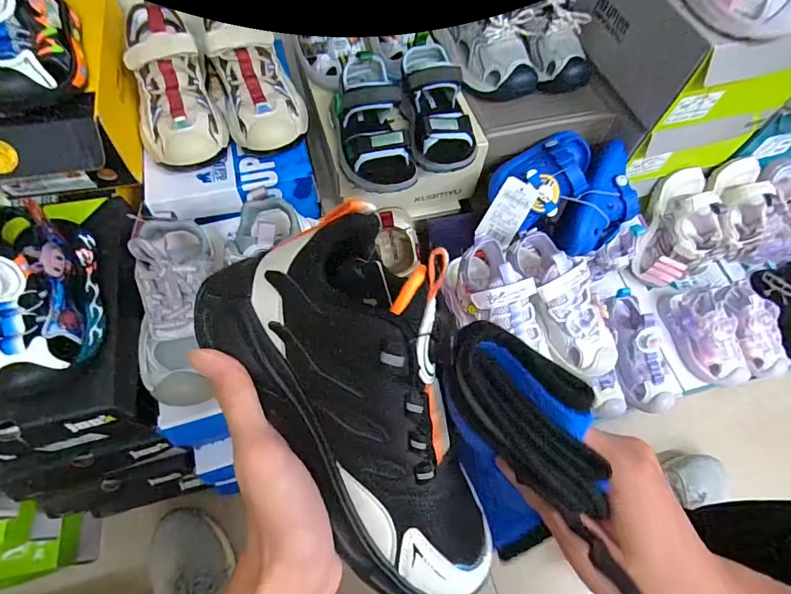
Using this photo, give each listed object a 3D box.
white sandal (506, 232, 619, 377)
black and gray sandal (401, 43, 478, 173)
[{"bbox_3d":[0.189,-0.003,0.512,0.074,0.074,0.192,-14,65,-11],"label":"white sandal"},{"bbox_3d":[0.059,-0.232,0.544,0.086,0.057,0.167,-5,64,-6],"label":"black and gray sandal"}]

